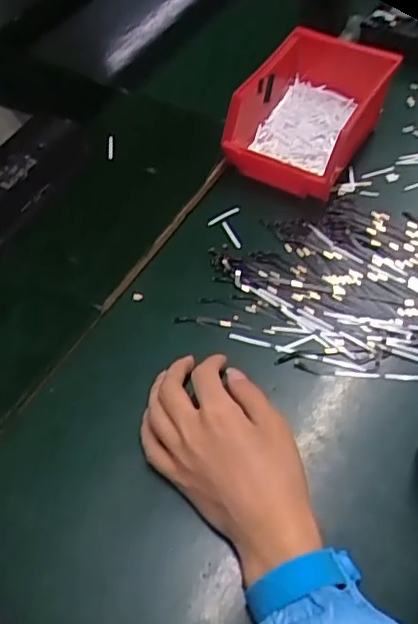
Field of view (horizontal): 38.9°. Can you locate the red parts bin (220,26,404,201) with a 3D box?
[{"bbox_3d":[0.088,-0.177,0.519,0.104,0.066,0.144,25,61,20],"label":"red parts bin"}]

